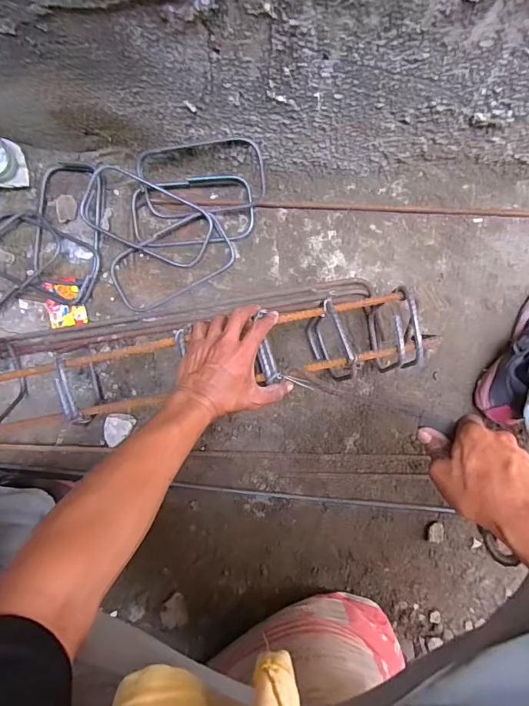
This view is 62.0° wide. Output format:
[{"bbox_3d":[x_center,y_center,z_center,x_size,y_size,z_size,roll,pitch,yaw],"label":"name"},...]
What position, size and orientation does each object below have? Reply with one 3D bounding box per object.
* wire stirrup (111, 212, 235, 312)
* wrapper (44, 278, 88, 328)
[{"bbox_3d":[-0.157,-0.155,0.739,0.207,0.024,0.108,-28,92,-2],"label":"wire stirrup"},{"bbox_3d":[-0.342,-0.087,0.754,0.063,0.013,0.083,-12,82,-4],"label":"wrapper"}]

